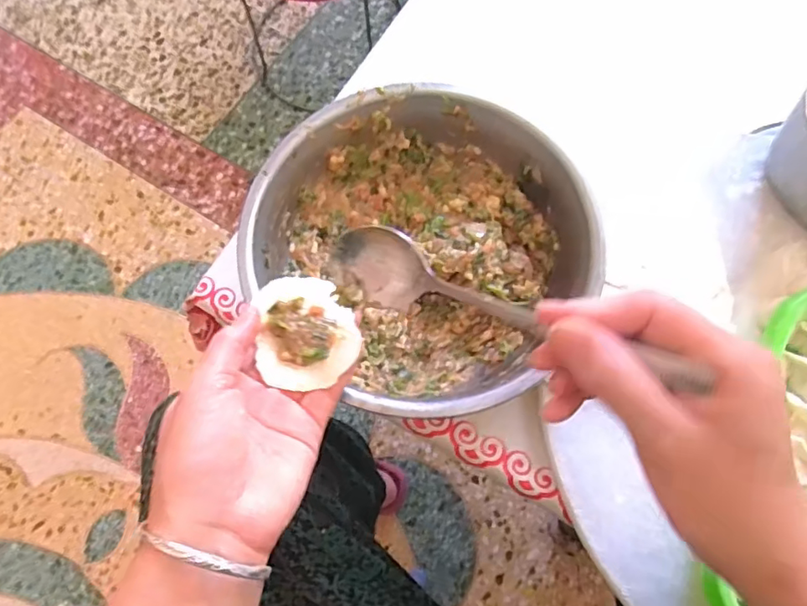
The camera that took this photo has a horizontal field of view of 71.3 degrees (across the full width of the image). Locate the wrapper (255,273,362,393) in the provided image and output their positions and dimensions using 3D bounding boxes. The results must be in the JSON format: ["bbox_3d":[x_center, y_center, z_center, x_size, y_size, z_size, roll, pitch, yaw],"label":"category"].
[{"bbox_3d":[-0.056,0.015,0.335,0.057,0.015,0.068,-2,71,1],"label":"wrapper"}]

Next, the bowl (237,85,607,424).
[{"bbox_3d":[0.010,-0.045,0.406,0.230,0.082,0.220,-1,72,2],"label":"bowl"}]

